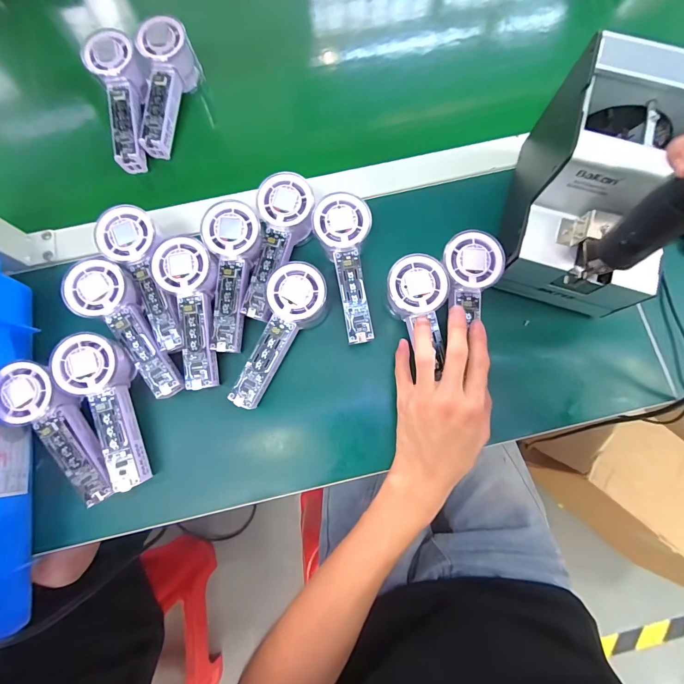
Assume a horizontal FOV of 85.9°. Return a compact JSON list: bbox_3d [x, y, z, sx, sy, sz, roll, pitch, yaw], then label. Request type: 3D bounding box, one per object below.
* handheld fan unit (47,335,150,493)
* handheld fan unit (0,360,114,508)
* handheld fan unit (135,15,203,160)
[{"bbox_3d":[-0.221,0.064,0.351,0.054,0.041,0.149,-17,93,-3],"label":"handheld fan unit"},{"bbox_3d":[-0.260,0.084,0.344,0.045,0.034,0.142,-34,92,-7],"label":"handheld fan unit"},{"bbox_3d":[-0.207,-0.294,0.442,0.051,0.078,0.138,1,77,1],"label":"handheld fan unit"}]

